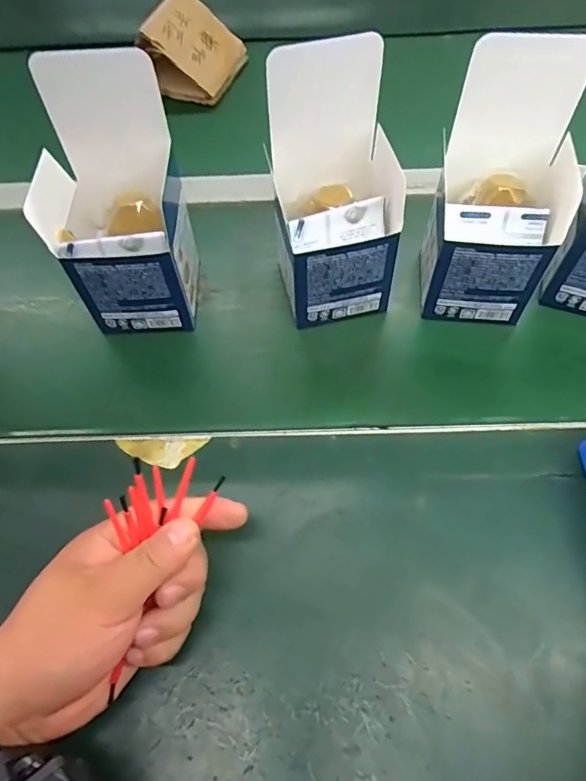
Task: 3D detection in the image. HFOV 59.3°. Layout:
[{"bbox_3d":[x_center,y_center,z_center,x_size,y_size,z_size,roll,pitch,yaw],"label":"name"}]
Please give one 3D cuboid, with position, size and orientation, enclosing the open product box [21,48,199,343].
[{"bbox_3d":[-0.138,-0.154,0.403,0.099,0.163,0.148,-13,60,-5],"label":"open product box"}]

